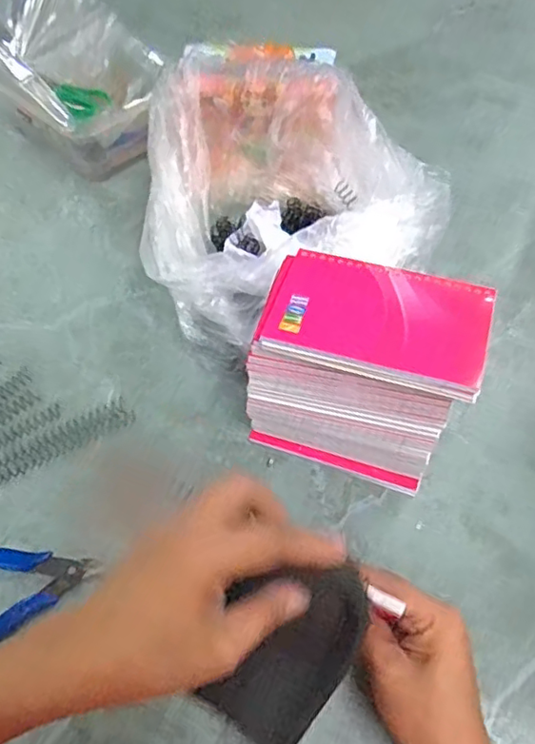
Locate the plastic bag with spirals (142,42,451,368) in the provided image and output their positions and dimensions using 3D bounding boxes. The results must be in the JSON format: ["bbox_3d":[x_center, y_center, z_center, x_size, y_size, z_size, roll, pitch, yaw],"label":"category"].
[{"bbox_3d":[0.000,-0.158,0.524,0.230,0.126,0.272,-18,56,-9],"label":"plastic bag with spirals"}]

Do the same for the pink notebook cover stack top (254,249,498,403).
[{"bbox_3d":[0.068,-0.034,0.367,0.134,0.011,0.080,15,59,12],"label":"pink notebook cover stack top"}]

